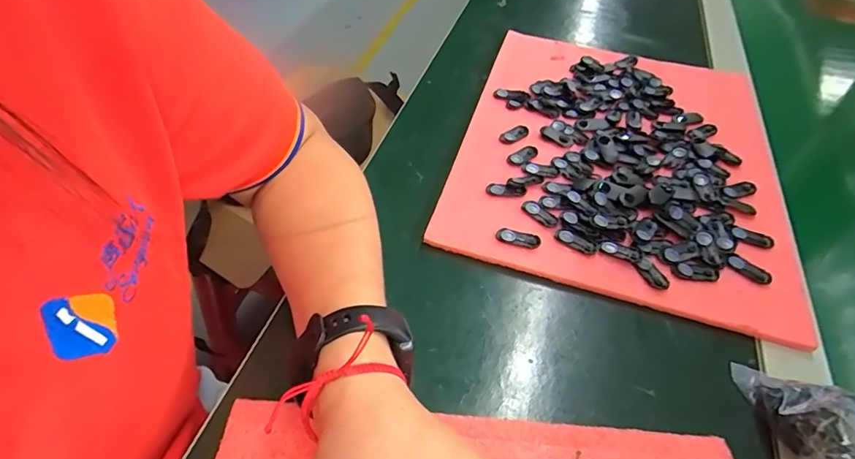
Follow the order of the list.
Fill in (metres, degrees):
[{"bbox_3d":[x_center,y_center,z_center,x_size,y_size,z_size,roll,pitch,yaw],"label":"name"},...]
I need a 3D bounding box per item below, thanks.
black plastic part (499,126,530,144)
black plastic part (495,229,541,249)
[{"bbox_3d":[0.078,-0.084,0.441,0.028,0.004,0.014,-26,53,-24],"label":"black plastic part"},{"bbox_3d":[0.066,0.006,0.359,0.031,0.004,0.013,13,48,7],"label":"black plastic part"}]

